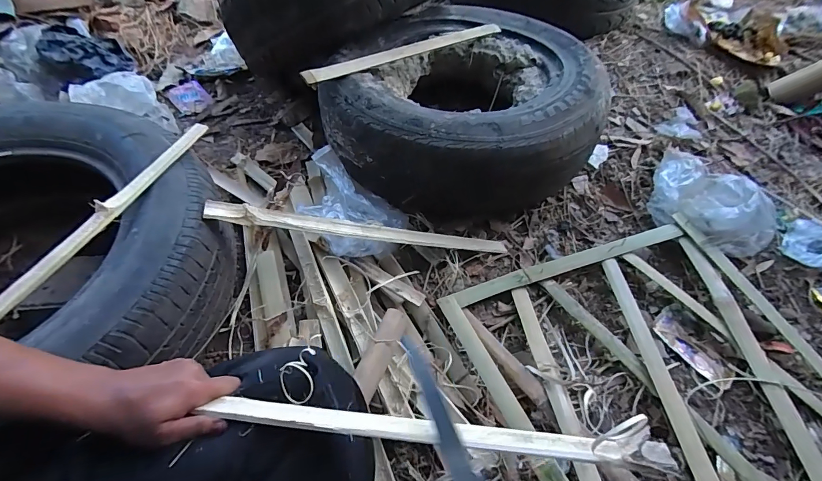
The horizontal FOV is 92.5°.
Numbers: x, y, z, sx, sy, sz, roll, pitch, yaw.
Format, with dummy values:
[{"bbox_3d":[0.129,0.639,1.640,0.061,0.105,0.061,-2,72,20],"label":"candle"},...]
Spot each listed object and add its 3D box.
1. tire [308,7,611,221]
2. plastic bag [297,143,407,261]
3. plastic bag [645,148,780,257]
[{"bbox_3d":[0.101,-0.300,0.839,0.521,0.186,0.531,4,52,-1],"label":"tire"},{"bbox_3d":[-0.101,-0.061,0.670,0.183,0.099,0.152,36,58,22],"label":"plastic bag"},{"bbox_3d":[0.587,-0.071,0.764,0.230,0.099,0.153,30,56,18],"label":"plastic bag"}]

